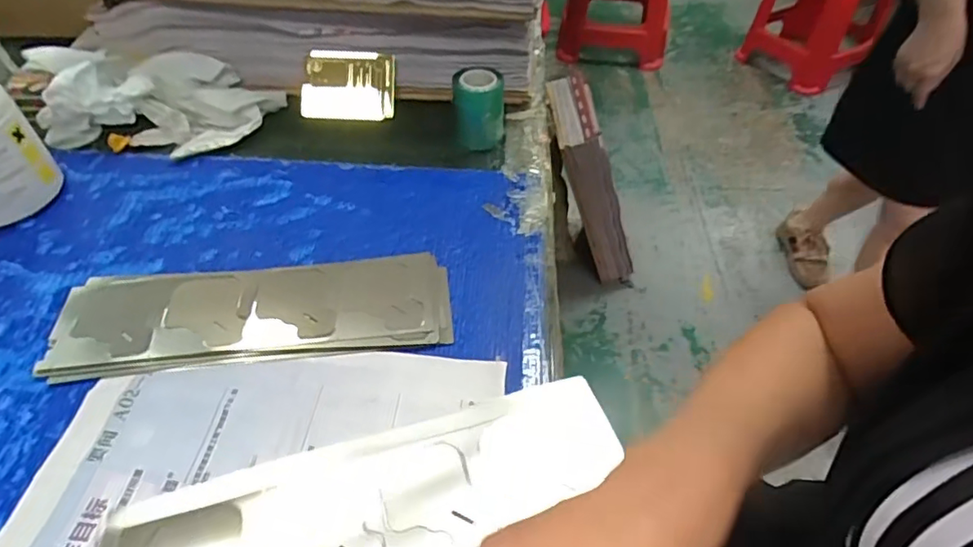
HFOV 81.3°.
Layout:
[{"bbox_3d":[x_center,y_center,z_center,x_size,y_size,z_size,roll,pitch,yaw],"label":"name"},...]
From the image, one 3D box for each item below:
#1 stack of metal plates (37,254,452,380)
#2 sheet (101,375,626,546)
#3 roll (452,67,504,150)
[{"bbox_3d":[-0.168,0.024,0.422,0.276,0.012,0.090,-6,48,-5],"label":"stack of metal plates"},{"bbox_3d":[-0.062,0.133,0.332,0.294,0.014,0.090,-15,50,-13],"label":"sheet"},{"bbox_3d":[-0.007,-0.163,0.553,0.049,0.063,0.043,-3,48,-2],"label":"roll"}]

